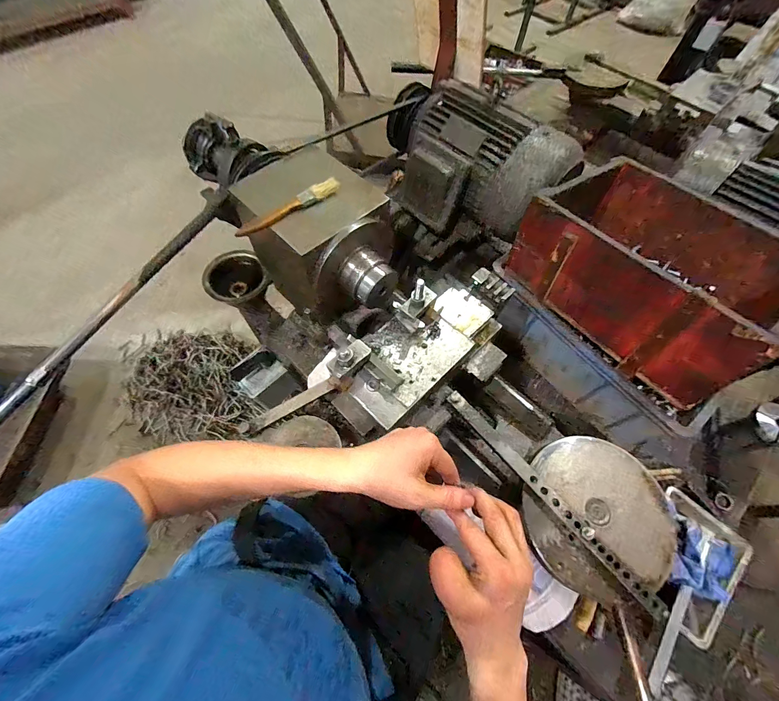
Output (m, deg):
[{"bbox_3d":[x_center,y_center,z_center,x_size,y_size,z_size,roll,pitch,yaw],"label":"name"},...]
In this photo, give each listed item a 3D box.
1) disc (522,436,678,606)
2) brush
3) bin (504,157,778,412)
[{"bbox_3d":[0.271,0.214,0.443,0.182,0.014,0.182,0,66,0],"label":"disc"},{"bbox_3d":[-0.135,-0.195,0.458,0.153,0.017,0.022,-33,68,-18],"label":"brush"},{"bbox_3d":[0.412,-0.137,0.544,0.252,0.161,0.368,-32,68,-18],"label":"bin"}]

